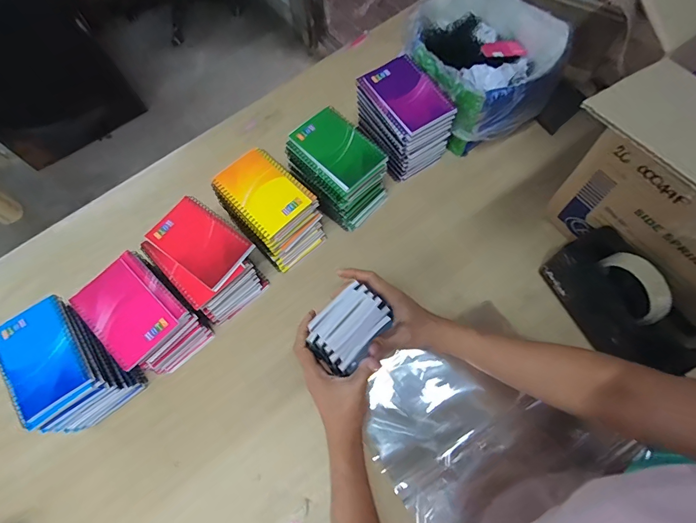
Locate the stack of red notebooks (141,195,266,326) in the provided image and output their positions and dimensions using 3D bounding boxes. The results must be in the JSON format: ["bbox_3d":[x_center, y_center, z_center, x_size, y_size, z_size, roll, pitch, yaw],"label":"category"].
[{"bbox_3d":[-0.197,0.001,0.557,0.144,0.104,0.105,40,75,17],"label":"stack of red notebooks"}]

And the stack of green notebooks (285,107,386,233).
[{"bbox_3d":[-0.015,-0.133,0.596,0.100,0.109,0.141,-39,71,-13],"label":"stack of green notebooks"}]

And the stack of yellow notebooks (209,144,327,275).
[{"bbox_3d":[-0.116,-0.076,0.582,0.099,0.111,0.138,-42,71,-14],"label":"stack of yellow notebooks"}]

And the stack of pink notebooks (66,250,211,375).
[{"bbox_3d":[-0.273,0.075,0.534,0.132,0.110,0.099,40,75,17],"label":"stack of pink notebooks"}]

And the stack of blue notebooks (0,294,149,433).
[{"bbox_3d":[-0.361,0.138,0.513,0.097,0.111,0.145,-39,71,-13],"label":"stack of blue notebooks"}]

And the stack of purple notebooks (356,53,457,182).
[{"bbox_3d":[0.088,-0.223,0.623,0.099,0.124,0.132,-33,69,-10],"label":"stack of purple notebooks"}]

